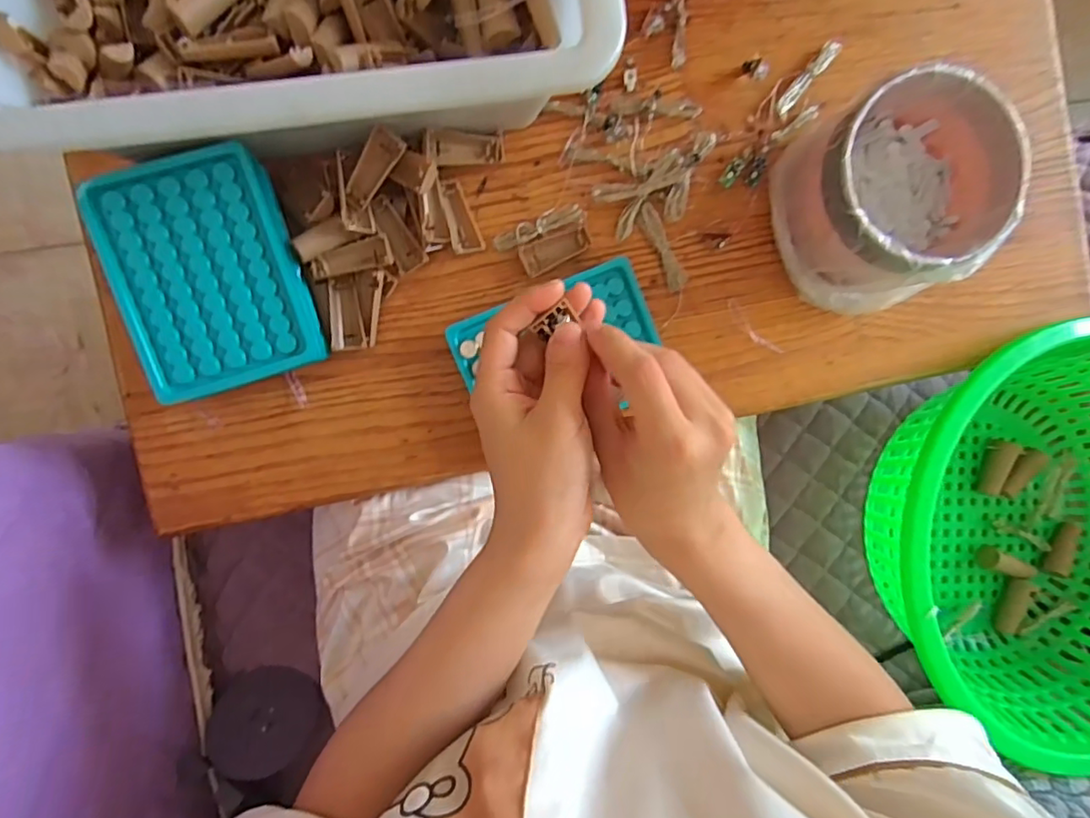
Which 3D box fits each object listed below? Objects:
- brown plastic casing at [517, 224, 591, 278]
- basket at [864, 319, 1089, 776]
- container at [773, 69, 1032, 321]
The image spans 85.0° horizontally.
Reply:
[{"bbox_3d":[0.008,-0.111,0.411,0.050,0.008,0.022,-25,96,-5],"label":"brown plastic casing"},{"bbox_3d":[0.399,0.096,0.484,0.315,0.130,0.306,0,94,-7],"label":"basket"},{"bbox_3d":[0.225,-0.134,0.384,0.120,0.075,0.131,-12,95,-6],"label":"container"}]

